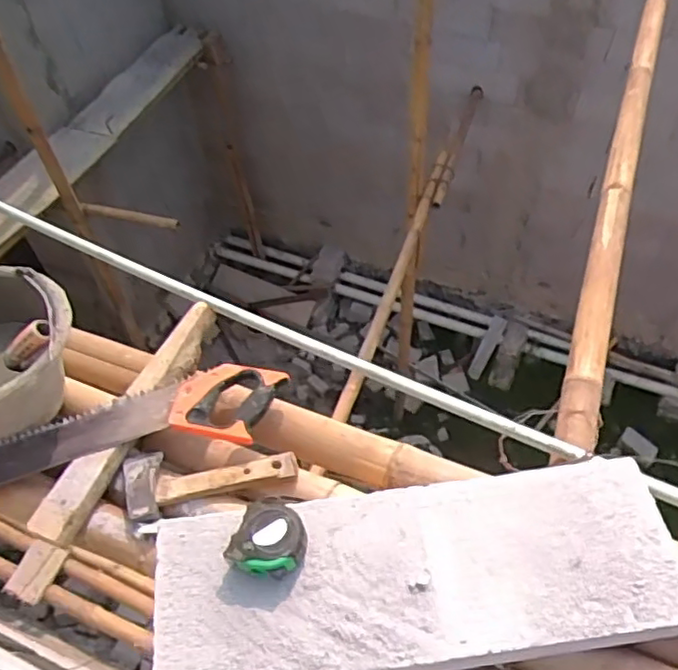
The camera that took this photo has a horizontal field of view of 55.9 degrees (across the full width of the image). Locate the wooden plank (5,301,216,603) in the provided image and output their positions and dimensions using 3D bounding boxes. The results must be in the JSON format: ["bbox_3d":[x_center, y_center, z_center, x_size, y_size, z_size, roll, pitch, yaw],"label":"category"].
[{"bbox_3d":[-0.300,0.121,0.924,0.068,0.041,0.455,19,56,15],"label":"wooden plank"}]

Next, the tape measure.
[{"bbox_3d":[-0.079,0.234,0.732,0.081,0.032,0.081,-1,54,1],"label":"tape measure"}]

